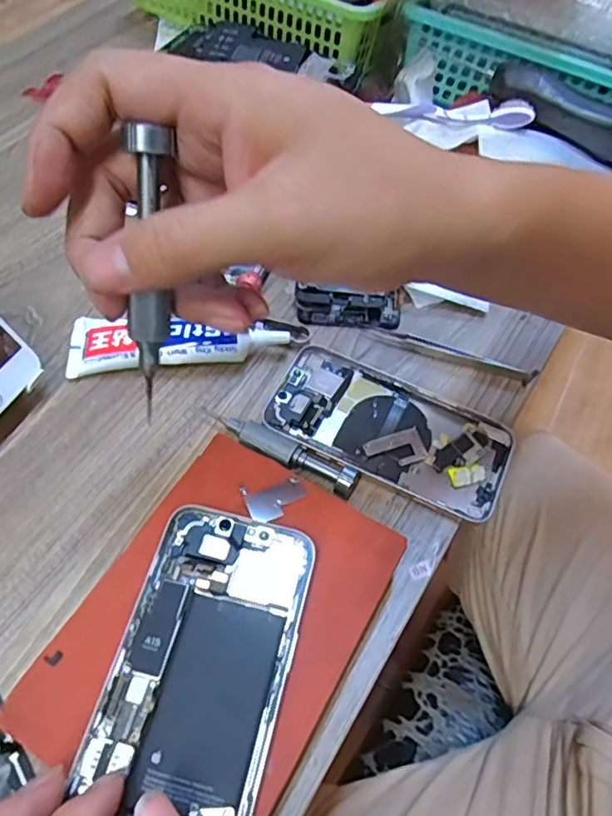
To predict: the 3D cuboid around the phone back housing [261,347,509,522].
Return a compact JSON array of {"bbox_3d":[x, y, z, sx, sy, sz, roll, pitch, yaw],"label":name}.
[{"bbox_3d":[0.051,0.013,0.363,0.145,0.009,0.071,25,59,12],"label":"phone back housing"}]

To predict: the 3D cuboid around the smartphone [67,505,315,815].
[{"bbox_3d":[-0.045,0.113,0.246,0.071,0.006,0.142,13,57,4],"label":"smartphone"}]

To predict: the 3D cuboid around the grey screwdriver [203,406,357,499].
[{"bbox_3d":[-0.017,0.023,0.348,0.102,0.013,0.016,26,59,12],"label":"grey screwdriver"}]

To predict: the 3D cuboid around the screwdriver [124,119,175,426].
[{"bbox_3d":[-0.057,-0.047,0.215,0.014,0.103,0.010,5,22,-1],"label":"screwdriver"}]

